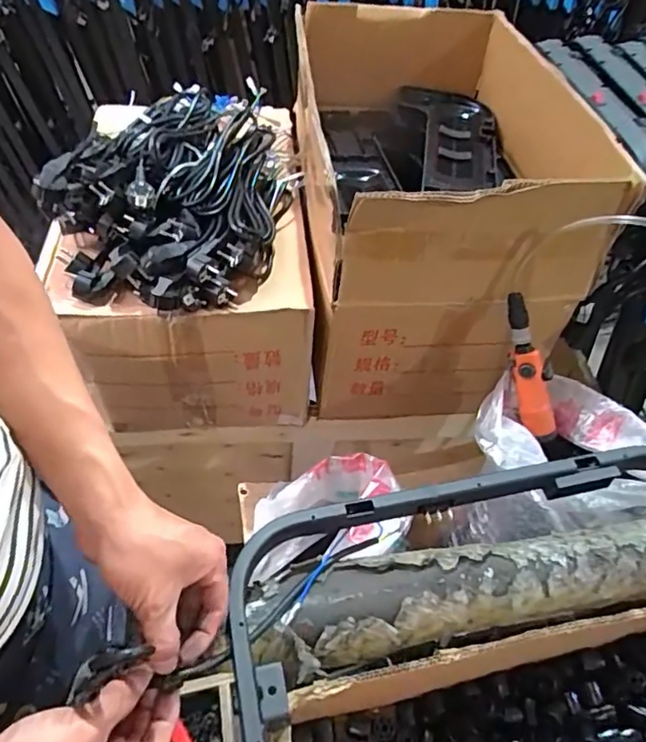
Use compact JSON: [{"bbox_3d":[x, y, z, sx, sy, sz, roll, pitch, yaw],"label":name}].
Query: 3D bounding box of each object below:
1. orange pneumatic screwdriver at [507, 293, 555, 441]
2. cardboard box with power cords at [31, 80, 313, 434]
[{"bbox_3d":[0.270,-0.005,0.732,0.048,0.199,0.035,-19,12,-20],"label":"orange pneumatic screwdriver"},{"bbox_3d":[-0.181,-0.176,0.852,0.296,0.310,0.419,-2,50,-7],"label":"cardboard box with power cords"}]

